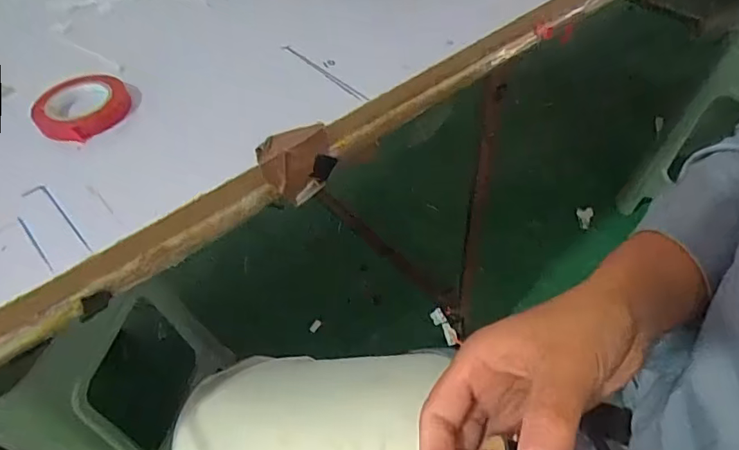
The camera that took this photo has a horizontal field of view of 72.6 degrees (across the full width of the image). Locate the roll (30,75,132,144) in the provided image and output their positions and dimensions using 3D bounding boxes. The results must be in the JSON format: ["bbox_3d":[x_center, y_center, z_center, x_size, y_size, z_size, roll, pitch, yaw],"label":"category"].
[{"bbox_3d":[-0.199,-0.081,0.345,0.054,0.015,0.058,-1,52,2],"label":"roll"}]

